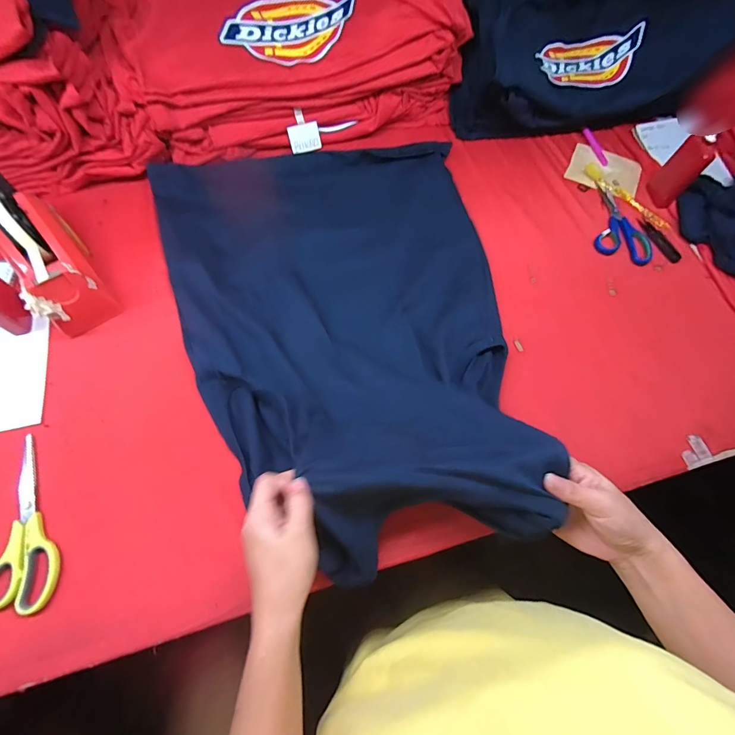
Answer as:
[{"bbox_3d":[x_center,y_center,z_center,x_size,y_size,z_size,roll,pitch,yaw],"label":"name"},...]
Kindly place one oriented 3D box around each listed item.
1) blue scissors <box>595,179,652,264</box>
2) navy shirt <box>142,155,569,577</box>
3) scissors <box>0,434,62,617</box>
[{"bbox_3d":[0.431,-0.250,0.630,0.086,0.005,0.170,12,67,2],"label":"blue scissors"},{"bbox_3d":[-0.037,-0.111,0.489,0.429,0.118,0.652,-15,68,-9],"label":"navy shirt"},{"bbox_3d":[-0.387,0.173,0.405,0.069,0.011,0.186,-26,70,-13],"label":"scissors"}]

